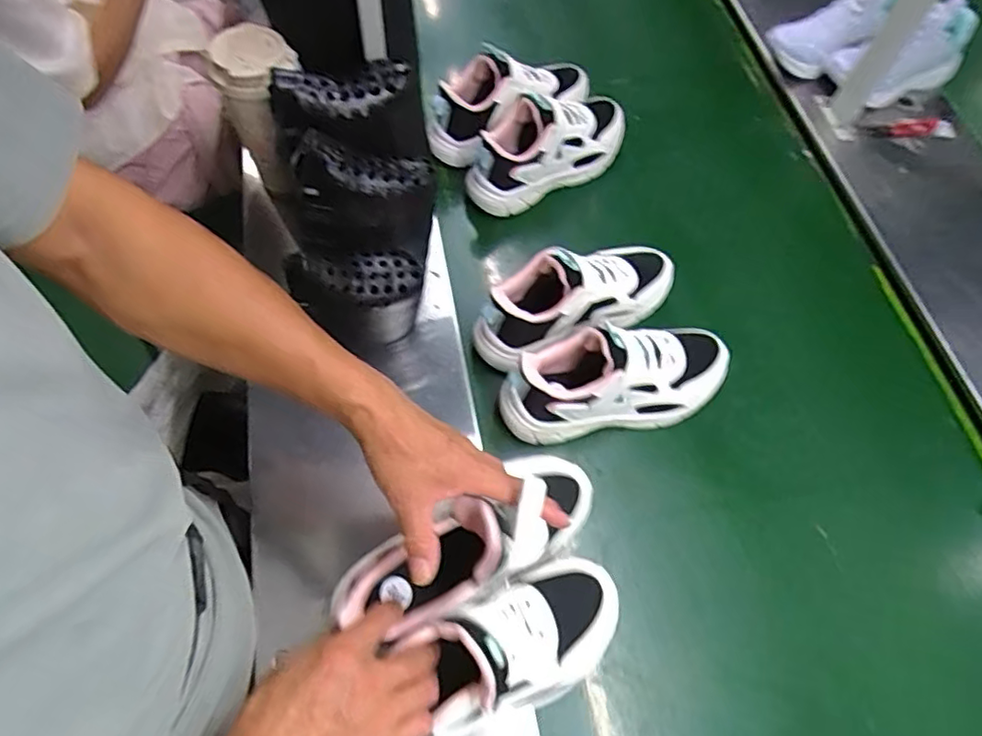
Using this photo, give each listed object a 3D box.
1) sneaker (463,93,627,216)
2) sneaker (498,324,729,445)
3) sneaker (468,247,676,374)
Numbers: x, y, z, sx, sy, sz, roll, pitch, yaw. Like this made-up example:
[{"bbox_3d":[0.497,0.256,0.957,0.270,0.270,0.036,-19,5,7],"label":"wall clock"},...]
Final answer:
[{"bbox_3d":[0.078,-0.306,0.804,0.252,0.110,0.100,-30,66,-18],"label":"sneaker"},{"bbox_3d":[0.138,0.007,0.642,0.254,0.115,0.089,-8,62,-7],"label":"sneaker"},{"bbox_3d":[0.098,-0.084,0.689,0.255,0.121,0.082,-23,64,-15],"label":"sneaker"}]

